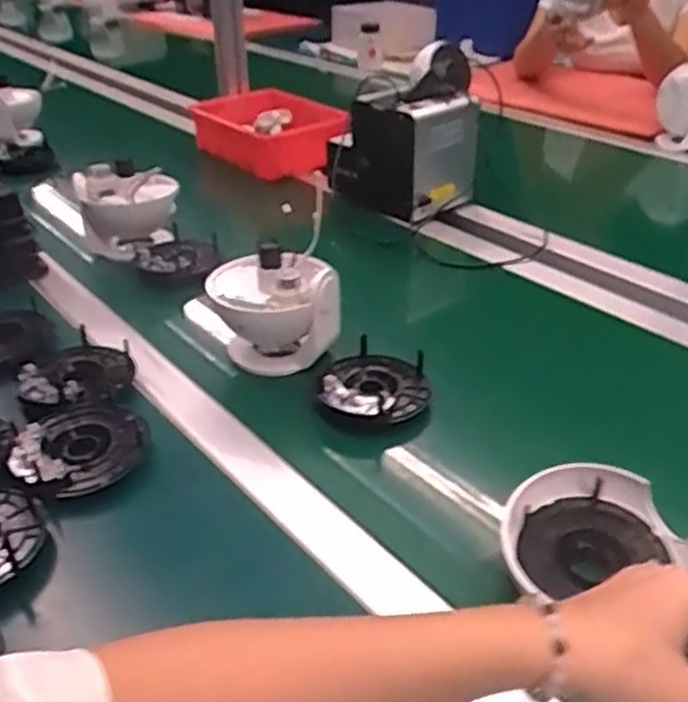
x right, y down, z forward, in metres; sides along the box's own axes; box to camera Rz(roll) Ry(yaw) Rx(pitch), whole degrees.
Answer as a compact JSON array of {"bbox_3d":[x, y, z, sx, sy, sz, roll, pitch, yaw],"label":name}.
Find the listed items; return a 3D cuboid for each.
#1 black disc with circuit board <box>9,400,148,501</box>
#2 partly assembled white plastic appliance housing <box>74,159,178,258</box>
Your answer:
[{"bbox_3d":[-0.204,0.074,0.576,0.099,0.017,0.093,0,33,0],"label":"black disc with circuit board"},{"bbox_3d":[-0.254,-0.166,0.880,0.111,0.102,0.081,-8,34,-12],"label":"partly assembled white plastic appliance housing"}]

